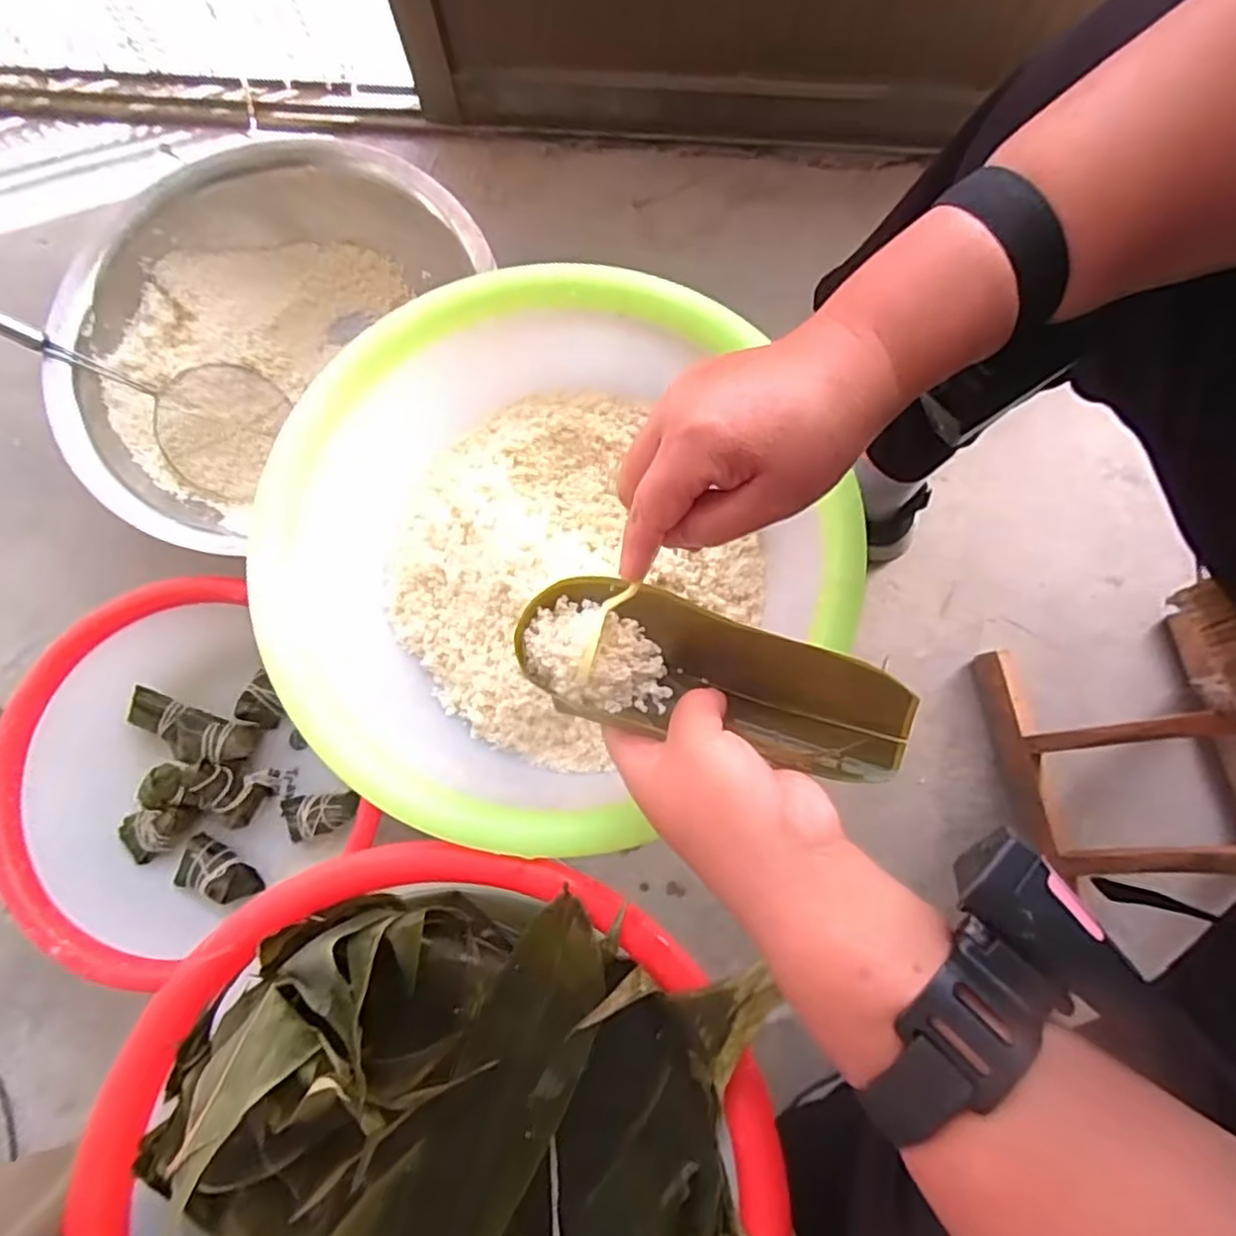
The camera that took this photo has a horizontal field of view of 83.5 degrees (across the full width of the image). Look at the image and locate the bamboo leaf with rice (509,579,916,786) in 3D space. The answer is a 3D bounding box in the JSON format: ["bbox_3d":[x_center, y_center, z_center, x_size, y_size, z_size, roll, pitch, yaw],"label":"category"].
[{"bbox_3d":[0.041,0.029,0.336,0.187,0.039,0.064,15,78,15],"label":"bamboo leaf with rice"}]

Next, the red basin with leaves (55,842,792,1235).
[{"bbox_3d":[-0.101,0.305,0.358,0.339,0.117,0.349,19,78,5],"label":"red basin with leaves"}]

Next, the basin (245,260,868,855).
[{"bbox_3d":[-0.049,-0.048,0.466,0.321,0.111,0.344,0,78,0],"label":"basin"}]

